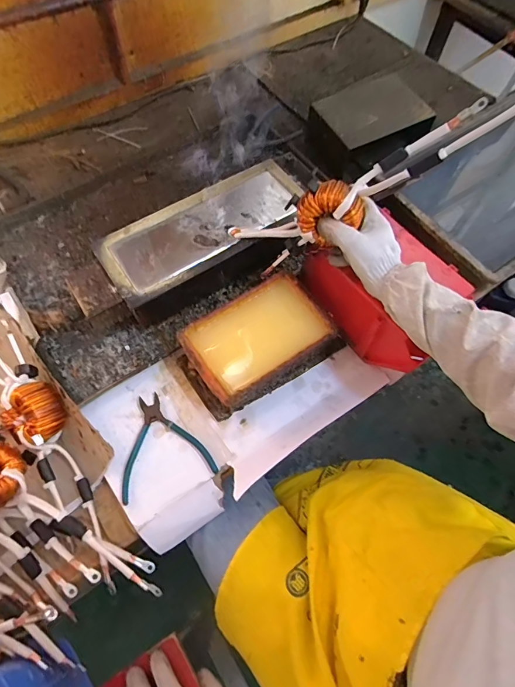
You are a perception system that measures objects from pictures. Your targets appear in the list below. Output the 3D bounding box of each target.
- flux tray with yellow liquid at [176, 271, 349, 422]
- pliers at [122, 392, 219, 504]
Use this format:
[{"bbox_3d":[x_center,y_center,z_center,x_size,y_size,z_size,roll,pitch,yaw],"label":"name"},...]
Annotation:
[{"bbox_3d":[0.002,-0.002,0.589,0.224,0.071,0.136,-31,69,-15],"label":"flux tray with yellow liquid"},{"bbox_3d":[-0.134,0.133,0.551,0.126,0.012,0.135,-15,65,-8],"label":"pliers"}]

